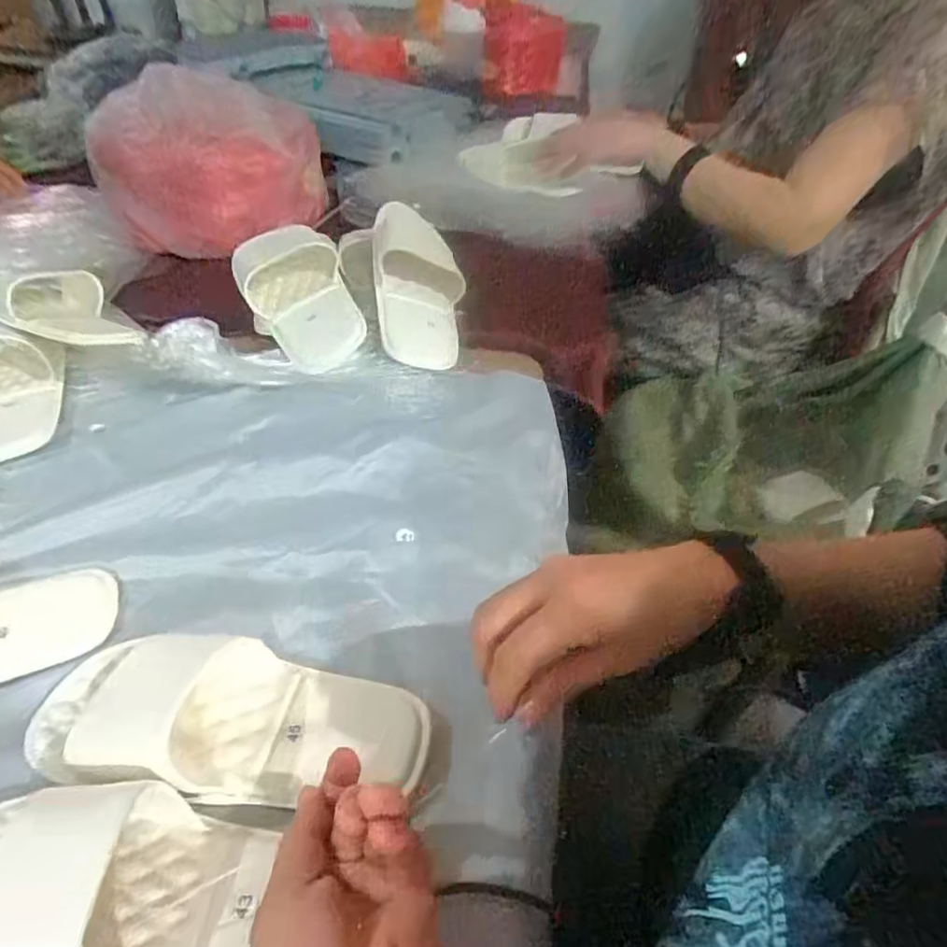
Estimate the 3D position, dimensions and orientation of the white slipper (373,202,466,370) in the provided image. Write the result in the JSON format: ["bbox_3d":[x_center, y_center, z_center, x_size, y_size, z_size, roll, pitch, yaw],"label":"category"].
[{"bbox_3d":[-0.064,-0.230,0.738,0.105,0.065,0.265,-3,60,-6],"label":"white slipper"}]

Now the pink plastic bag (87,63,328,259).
[{"bbox_3d":[-0.370,-0.453,0.888,0.301,0.192,0.244,-10,46,-13],"label":"pink plastic bag"}]

